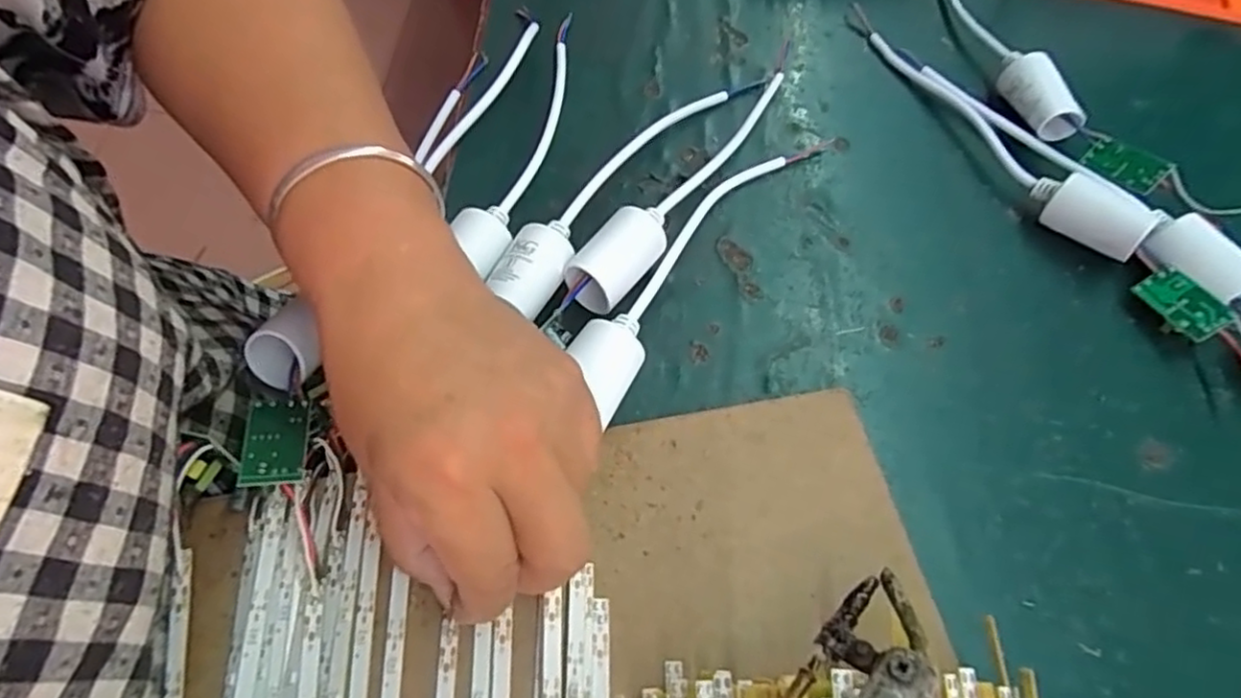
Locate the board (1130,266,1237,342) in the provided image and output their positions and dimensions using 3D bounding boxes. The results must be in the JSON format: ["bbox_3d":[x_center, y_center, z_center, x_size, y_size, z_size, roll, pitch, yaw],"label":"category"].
[{"bbox_3d":[0.252,-0.021,0.302,0.018,0.007,0.034,-39,51,15],"label":"board"}]

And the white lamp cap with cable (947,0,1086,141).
[{"bbox_3d":[0.216,-0.193,0.393,0.028,0.030,0.175,-5,61,-6],"label":"white lamp cap with cable"}]

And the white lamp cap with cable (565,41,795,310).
[{"bbox_3d":[0.043,-0.092,0.329,0.025,0.025,0.213,33,64,15],"label":"white lamp cap with cable"}]

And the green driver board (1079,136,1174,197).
[{"bbox_3d":[0.257,-0.094,0.343,0.020,0.004,0.036,-50,55,15],"label":"green driver board"}]

